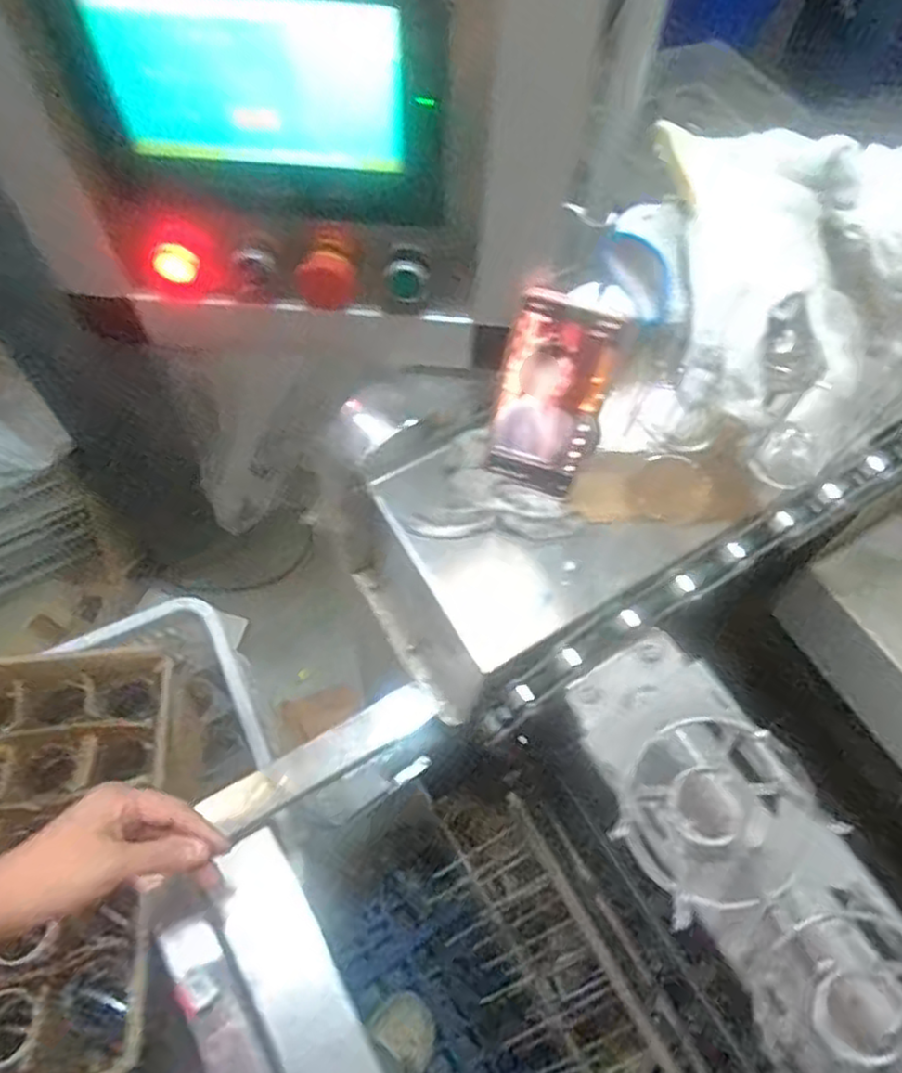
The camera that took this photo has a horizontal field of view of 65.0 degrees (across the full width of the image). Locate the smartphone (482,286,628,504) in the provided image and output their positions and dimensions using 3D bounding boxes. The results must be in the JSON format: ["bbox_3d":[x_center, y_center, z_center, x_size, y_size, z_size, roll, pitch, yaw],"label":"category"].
[{"bbox_3d":[0.074,-0.100,0.524,0.074,0.155,0.012,17,45,6],"label":"smartphone"}]

